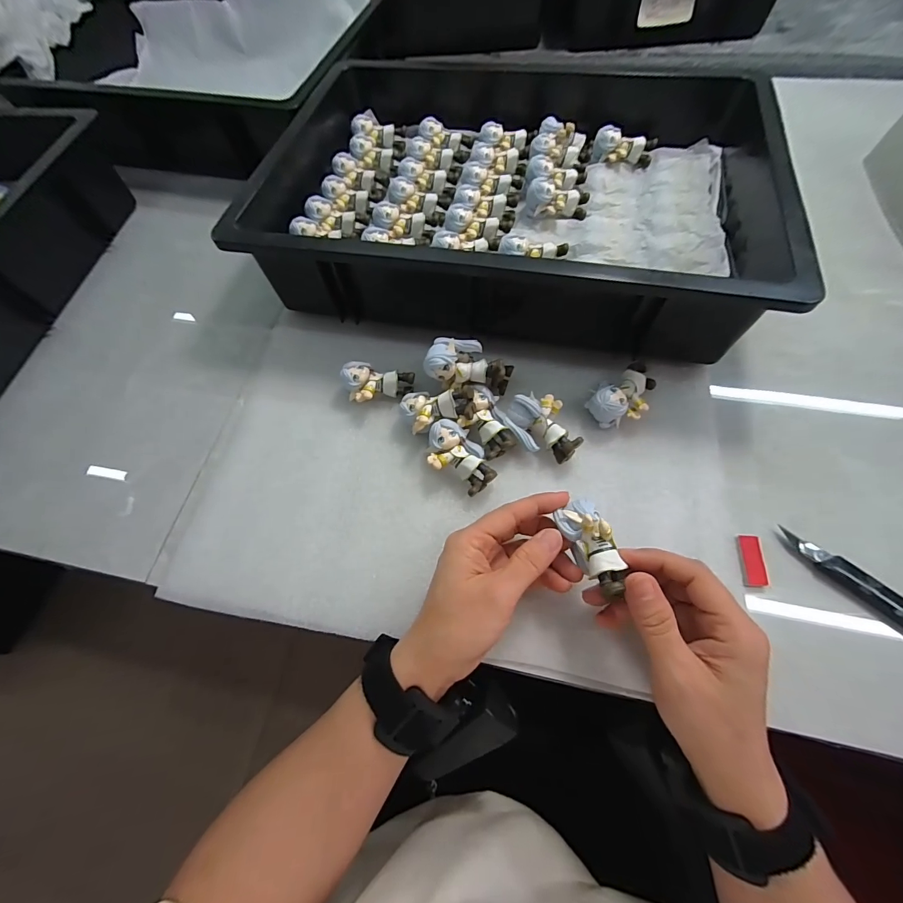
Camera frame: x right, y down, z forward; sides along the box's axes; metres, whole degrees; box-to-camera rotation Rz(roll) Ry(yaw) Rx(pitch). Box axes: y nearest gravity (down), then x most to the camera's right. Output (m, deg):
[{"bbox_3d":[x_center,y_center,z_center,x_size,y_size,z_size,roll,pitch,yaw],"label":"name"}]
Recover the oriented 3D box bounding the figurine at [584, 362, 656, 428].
[{"bbox_3d":[0.141,-0.046,0.319,0.060,0.027,0.040,-41,70,-15],"label":"figurine"}]

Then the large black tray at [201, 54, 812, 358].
[{"bbox_3d":[0.058,-0.269,0.393,0.452,0.092,0.342,9,66,7],"label":"large black tray"}]

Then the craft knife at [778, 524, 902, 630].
[{"bbox_3d":[0.290,0.102,0.254,0.144,0.013,0.016,41,73,19],"label":"craft knife"}]

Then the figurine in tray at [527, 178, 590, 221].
[{"bbox_3d":[0.105,-0.247,0.383,0.061,0.032,0.026,-4,65,1],"label":"figurine in tray"}]

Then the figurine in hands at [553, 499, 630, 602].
[{"bbox_3d":[0.086,0.055,0.232,0.026,0.021,0.057,-19,61,-6],"label":"figurine in hands"}]

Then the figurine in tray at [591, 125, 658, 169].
[{"bbox_3d":[0.184,-0.321,0.413,0.062,0.028,0.024,11,66,9],"label":"figurine in tray"}]

